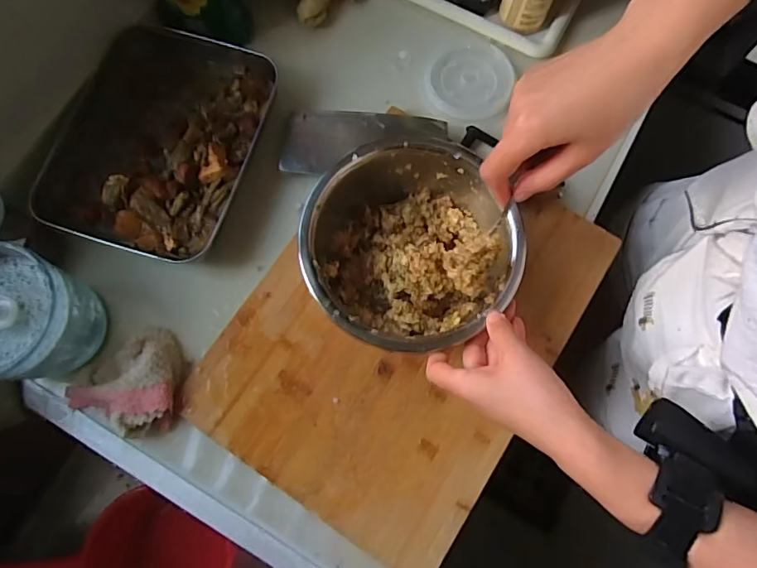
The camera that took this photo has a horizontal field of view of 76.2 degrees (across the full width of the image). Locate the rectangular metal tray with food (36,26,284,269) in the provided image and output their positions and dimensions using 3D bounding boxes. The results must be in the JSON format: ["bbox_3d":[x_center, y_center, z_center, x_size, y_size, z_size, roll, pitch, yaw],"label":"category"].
[{"bbox_3d":[-0.240,-0.156,0.534,0.194,0.043,0.258,14,76,3],"label":"rectangular metal tray with food"}]

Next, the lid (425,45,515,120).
[{"bbox_3d":[0.108,-0.243,0.577,0.100,0.007,0.097,-3,75,12],"label":"lid"}]

